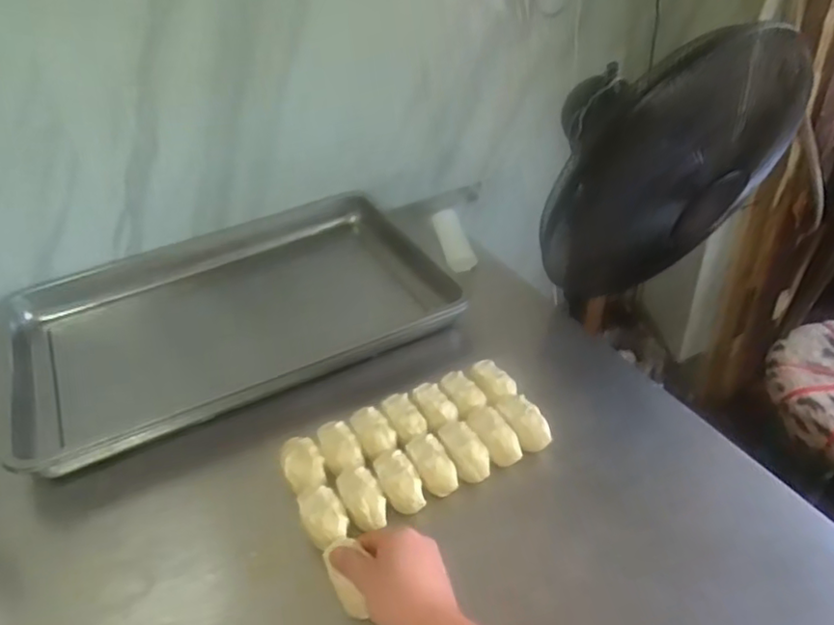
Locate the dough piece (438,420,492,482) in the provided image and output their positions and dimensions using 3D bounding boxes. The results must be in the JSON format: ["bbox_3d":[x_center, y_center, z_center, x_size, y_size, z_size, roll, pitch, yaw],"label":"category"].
[{"bbox_3d":[0.055,0.162,0.744,0.040,0.038,0.075,-16,38,-14],"label":"dough piece"}]

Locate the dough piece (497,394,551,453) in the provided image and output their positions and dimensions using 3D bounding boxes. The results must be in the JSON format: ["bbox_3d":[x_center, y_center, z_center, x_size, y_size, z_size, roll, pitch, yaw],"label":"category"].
[{"bbox_3d":[0.126,0.133,0.770,0.043,0.037,0.071,-17,39,-15],"label":"dough piece"}]

